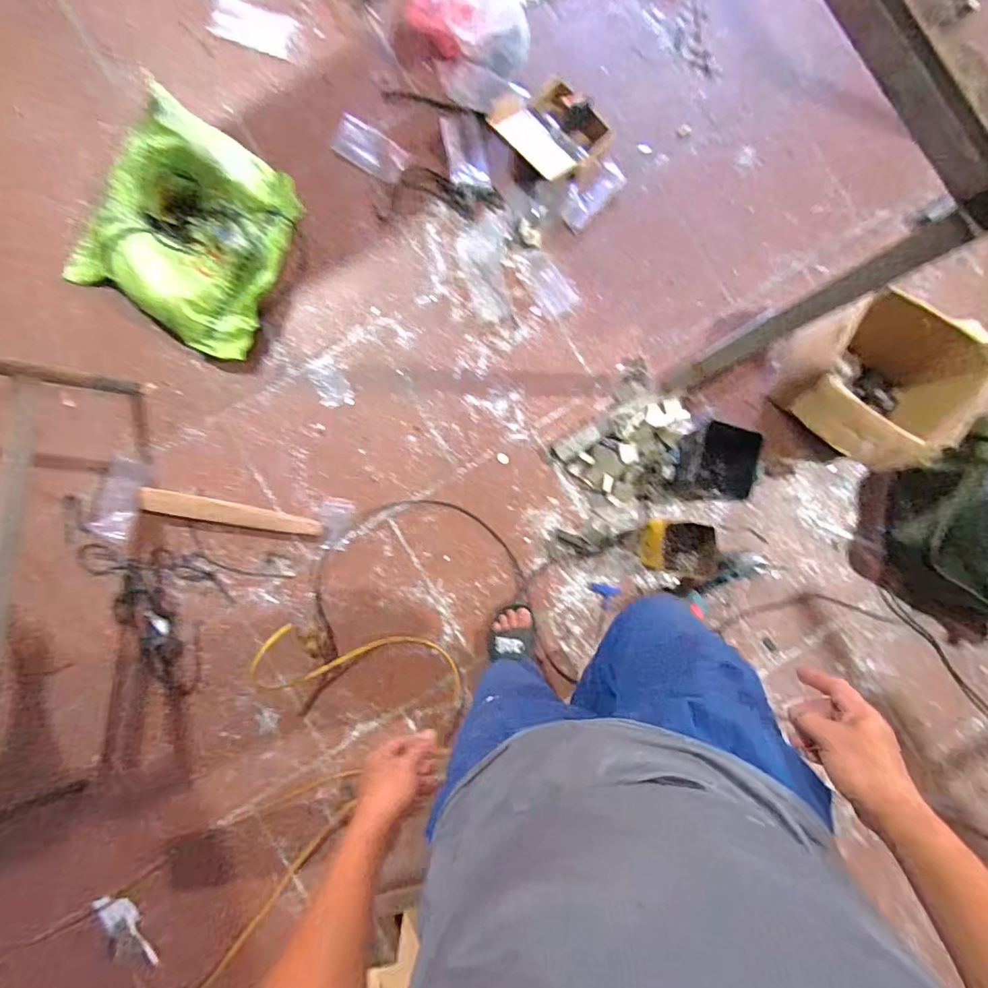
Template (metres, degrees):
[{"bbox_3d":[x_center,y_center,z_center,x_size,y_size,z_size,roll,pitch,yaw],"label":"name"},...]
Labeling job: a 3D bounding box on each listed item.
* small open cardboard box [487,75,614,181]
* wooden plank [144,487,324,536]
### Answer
[{"bbox_3d":[0.131,-0.845,1.253,0.251,0.114,0.220,-42,92,-4],"label":"small open cardboard box"},{"bbox_3d":[-0.599,0.047,1.227,0.394,0.030,0.052,10,88,-4],"label":"wooden plank"}]

